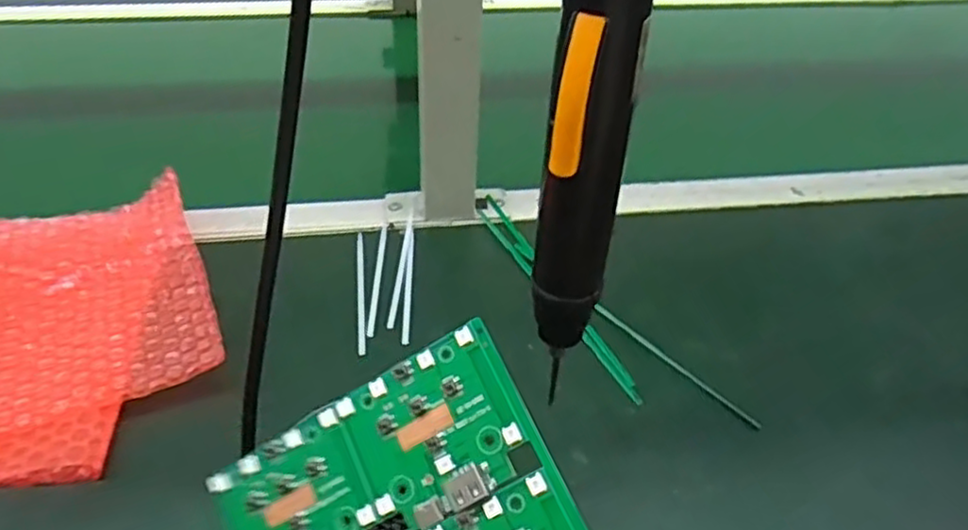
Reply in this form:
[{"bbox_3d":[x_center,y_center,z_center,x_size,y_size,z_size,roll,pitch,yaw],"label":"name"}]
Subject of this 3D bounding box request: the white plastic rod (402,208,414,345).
[{"bbox_3d":[-0.056,0.005,0.526,0.006,0.005,0.142,0,41,-4],"label":"white plastic rod"}]

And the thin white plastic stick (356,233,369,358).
[{"bbox_3d":[-0.087,0.016,0.509,0.007,0.004,0.124,-3,42,-8],"label":"thin white plastic stick"}]

